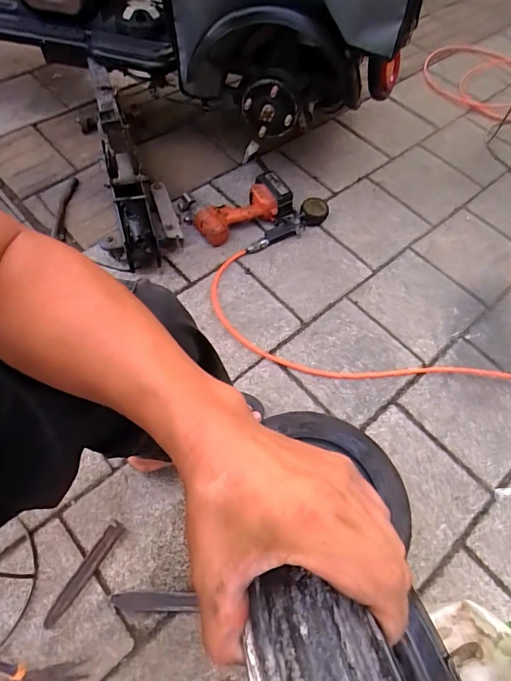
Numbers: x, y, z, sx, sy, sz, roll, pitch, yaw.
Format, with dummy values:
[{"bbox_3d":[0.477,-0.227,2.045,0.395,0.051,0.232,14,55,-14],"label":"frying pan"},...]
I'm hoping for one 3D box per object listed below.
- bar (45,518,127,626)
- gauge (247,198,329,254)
[{"bbox_3d":[-0.281,0.383,0.720,0.029,0.007,0.172,30,62,12],"label":"bar"},{"bbox_3d":[0.083,-0.290,1.110,0.248,0.040,0.065,-31,67,-20],"label":"gauge"}]

